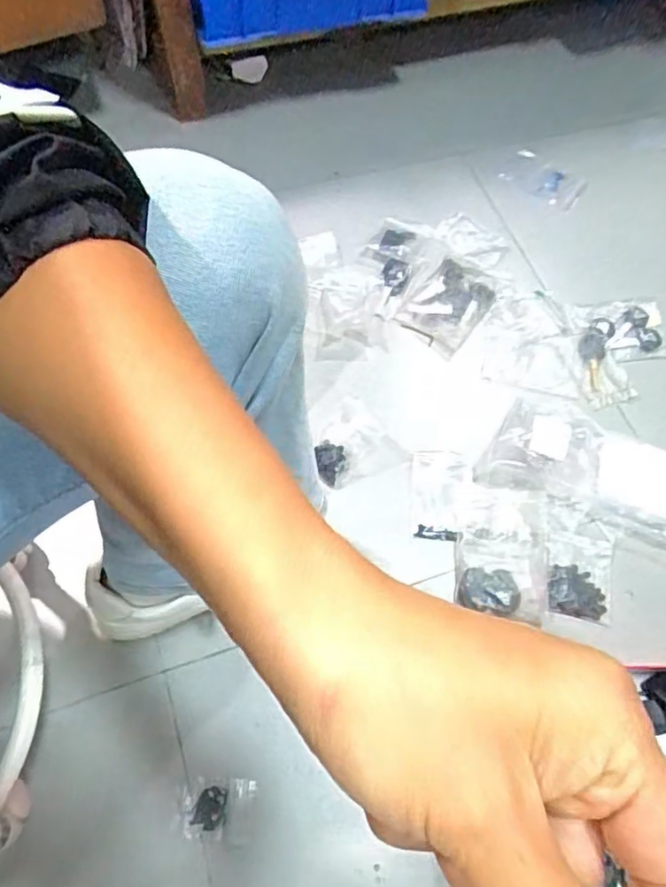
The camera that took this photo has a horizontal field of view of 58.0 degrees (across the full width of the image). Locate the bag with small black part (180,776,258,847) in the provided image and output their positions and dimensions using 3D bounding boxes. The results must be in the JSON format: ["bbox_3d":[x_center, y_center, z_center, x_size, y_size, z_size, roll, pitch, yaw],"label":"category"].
[{"bbox_3d":[-0.102,0.328,0.536,0.066,0.004,0.051,3,64,-2],"label":"bag with small black part"}]

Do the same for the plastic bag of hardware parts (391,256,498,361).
[{"bbox_3d":[0.149,-0.182,0.785,0.090,0.019,0.126,35,67,13],"label":"plastic bag of hardware parts"}]

